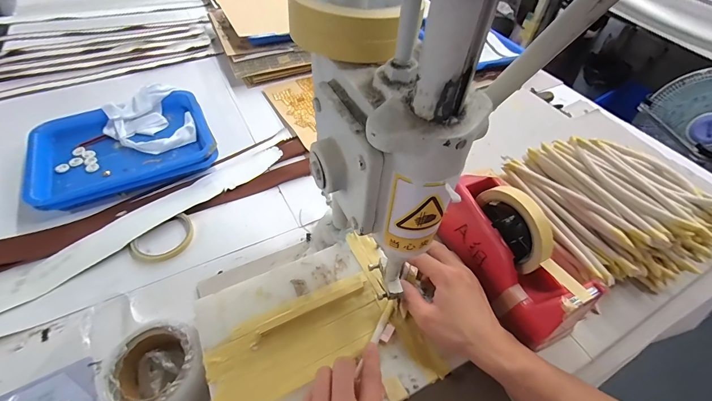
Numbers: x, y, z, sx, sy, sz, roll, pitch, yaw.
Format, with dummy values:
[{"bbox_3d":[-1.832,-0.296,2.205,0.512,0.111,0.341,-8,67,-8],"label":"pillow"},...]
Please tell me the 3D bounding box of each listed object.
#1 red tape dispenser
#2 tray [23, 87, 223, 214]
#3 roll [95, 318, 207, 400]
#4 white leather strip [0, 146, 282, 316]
[{"bbox_3d":[0.183,0.056,0.390,0.073,0.116,0.201,-22,56,-20],"label":"red tape dispenser"},{"bbox_3d":[-0.417,-0.099,0.606,0.283,0.041,0.207,-22,57,-20],"label":"tray"},{"bbox_3d":[-0.222,0.199,0.381,0.113,0.047,0.102,36,58,22],"label":"roll"},{"bbox_3d":[-0.357,0.046,0.515,0.554,0.014,0.062,-33,61,-27],"label":"white leather strip"}]

